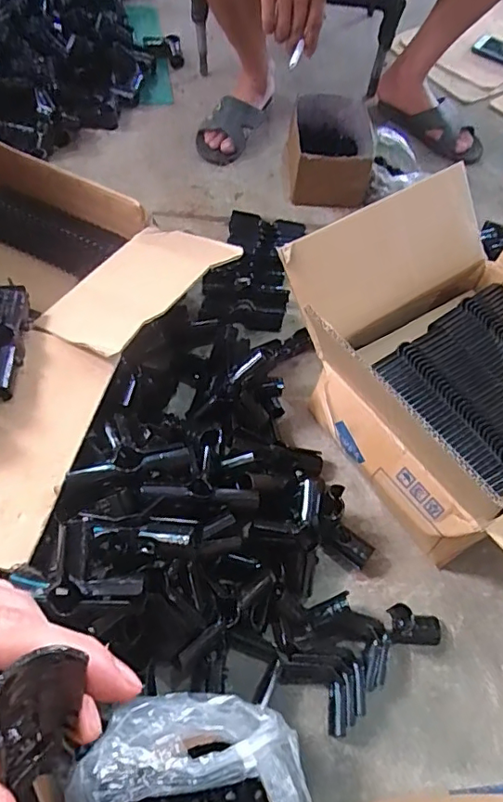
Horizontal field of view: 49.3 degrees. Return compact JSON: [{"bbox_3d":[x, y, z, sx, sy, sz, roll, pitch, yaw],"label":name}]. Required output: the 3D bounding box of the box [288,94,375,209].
[{"bbox_3d":[0.153,-0.477,1.035,0.168,0.081,0.232,7,59,0],"label":"box"}]

